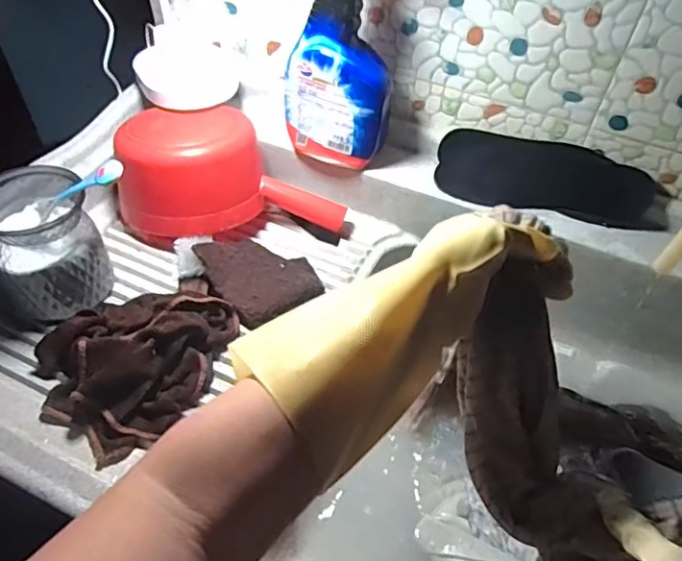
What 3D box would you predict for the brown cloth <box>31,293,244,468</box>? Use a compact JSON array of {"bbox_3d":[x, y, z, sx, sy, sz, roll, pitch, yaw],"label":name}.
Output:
[{"bbox_3d":[-0.189,0.068,0.535,0.147,0.053,0.189,33,56,23],"label":"brown cloth"}]

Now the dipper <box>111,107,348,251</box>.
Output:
[{"bbox_3d":[-0.131,-0.131,0.682,0.269,0.109,0.152,3,50,0],"label":"dipper"}]

